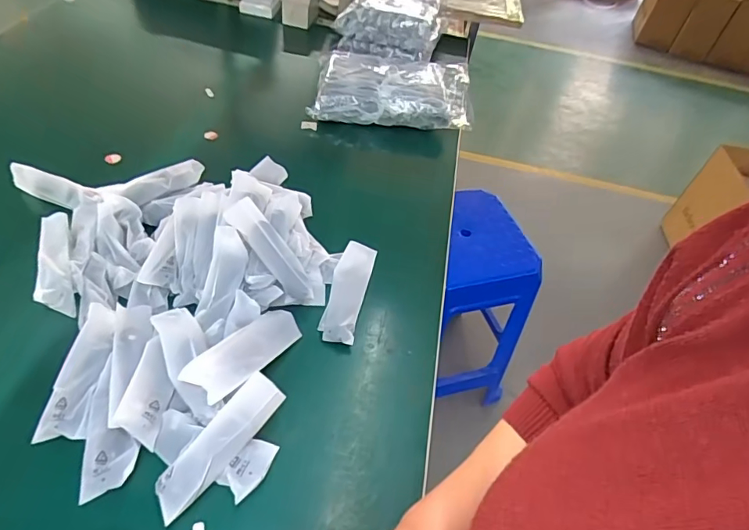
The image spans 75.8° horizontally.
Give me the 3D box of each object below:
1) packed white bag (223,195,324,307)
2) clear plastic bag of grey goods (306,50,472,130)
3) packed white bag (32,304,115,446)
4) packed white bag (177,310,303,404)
[{"bbox_3d":[-0.128,-0.013,0.640,0.168,0.024,0.043,51,50,-11],"label":"packed white bag"},{"bbox_3d":[0.039,-0.363,1.023,0.333,0.076,0.204,4,49,-7],"label":"clear plastic bag of grey goods"},{"bbox_3d":[-0.326,0.116,0.539,0.043,0.018,0.150,4,58,-3],"label":"packed white bag"},{"bbox_3d":[-0.148,0.099,0.564,0.055,0.022,0.153,28,33,19],"label":"packed white bag"}]

